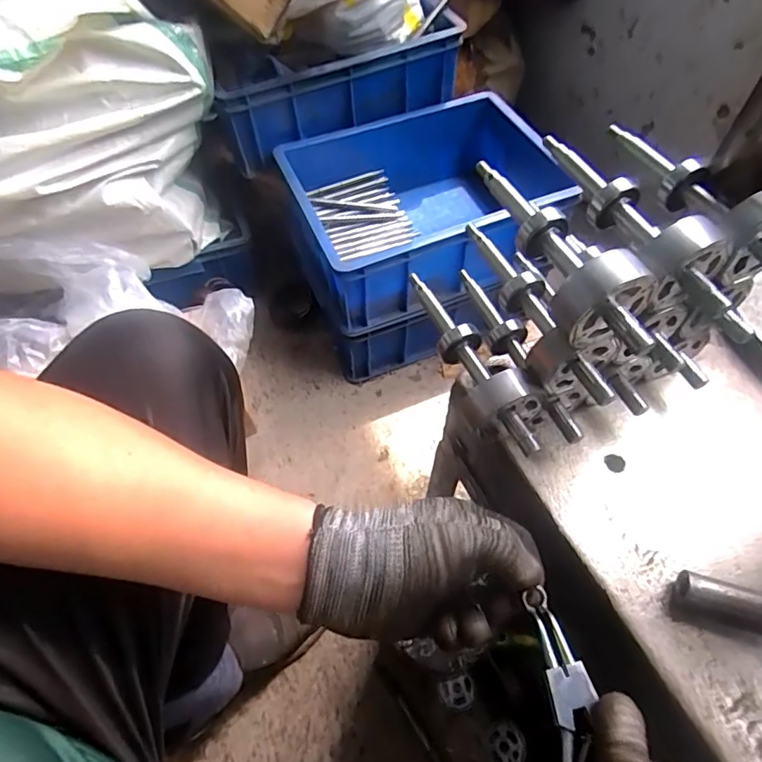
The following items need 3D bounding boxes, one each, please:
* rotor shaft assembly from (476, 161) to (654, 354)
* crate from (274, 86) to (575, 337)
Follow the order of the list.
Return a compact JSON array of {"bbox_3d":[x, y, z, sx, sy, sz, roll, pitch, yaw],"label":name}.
[{"bbox_3d":[0.102,-0.080,0.307,0.044,0.043,0.147,-16,59,-10],"label":"rotor shaft assembly"},{"bbox_3d":[0.076,-0.275,0.869,0.407,0.159,0.293,-20,60,-12],"label":"crate"}]

